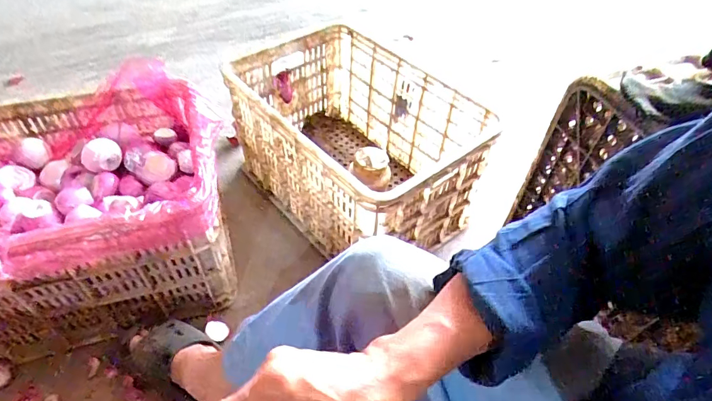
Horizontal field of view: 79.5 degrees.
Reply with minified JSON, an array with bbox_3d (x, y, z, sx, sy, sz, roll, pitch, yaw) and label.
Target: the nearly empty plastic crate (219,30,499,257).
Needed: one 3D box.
[{"bbox_3d":[-0.011,-0.130,0.963,0.358,0.292,0.527,-32,57,-28],"label":"nearly empty plastic crate"}]

